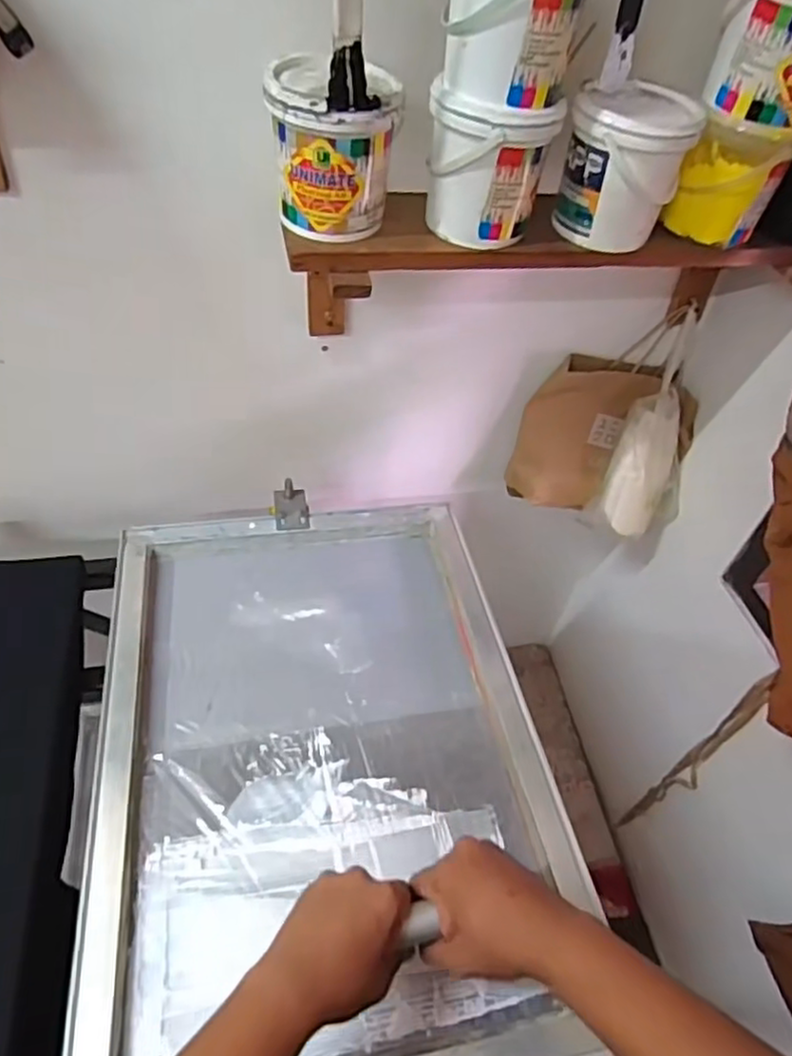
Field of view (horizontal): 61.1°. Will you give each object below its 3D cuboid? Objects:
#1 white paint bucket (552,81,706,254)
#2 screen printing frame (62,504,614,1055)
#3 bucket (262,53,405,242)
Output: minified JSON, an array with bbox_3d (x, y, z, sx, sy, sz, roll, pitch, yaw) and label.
[{"bbox_3d":[0.232,-0.366,0.690,0.114,0.129,0.114,3,47,-3],"label":"white paint bucket"},{"bbox_3d":[-0.079,0.228,0.732,0.458,0.035,0.636,-6,48,-11],"label":"screen printing frame"},{"bbox_3d":[-0.061,-0.360,0.649,0.124,0.130,0.109,0,48,-6],"label":"bucket"}]

